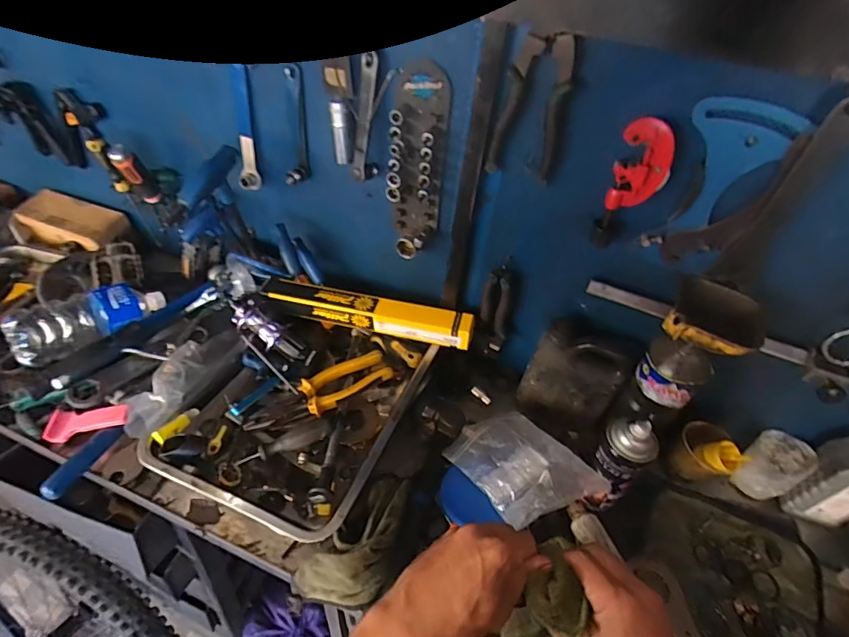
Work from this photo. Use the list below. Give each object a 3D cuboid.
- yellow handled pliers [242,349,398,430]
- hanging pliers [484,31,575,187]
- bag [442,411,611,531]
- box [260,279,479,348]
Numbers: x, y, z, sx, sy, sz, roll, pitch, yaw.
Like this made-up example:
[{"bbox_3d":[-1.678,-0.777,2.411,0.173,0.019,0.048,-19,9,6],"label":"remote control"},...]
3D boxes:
[{"bbox_3d":[-0.148,0.107,0.656,0.204,0.028,0.060,-25,49,-14],"label":"yellow handled pliers"},{"bbox_3d":[0.118,-0.232,0.515,0.075,0.149,0.015,21,46,15],"label":"hanging pliers"},{"bbox_3d":[0.132,0.195,0.639,0.140,0.069,0.178,-22,51,-26],"label":"bag"},{"bbox_3d":[-0.093,-0.011,0.750,0.345,0.050,0.051,12,44,6],"label":"box"}]

